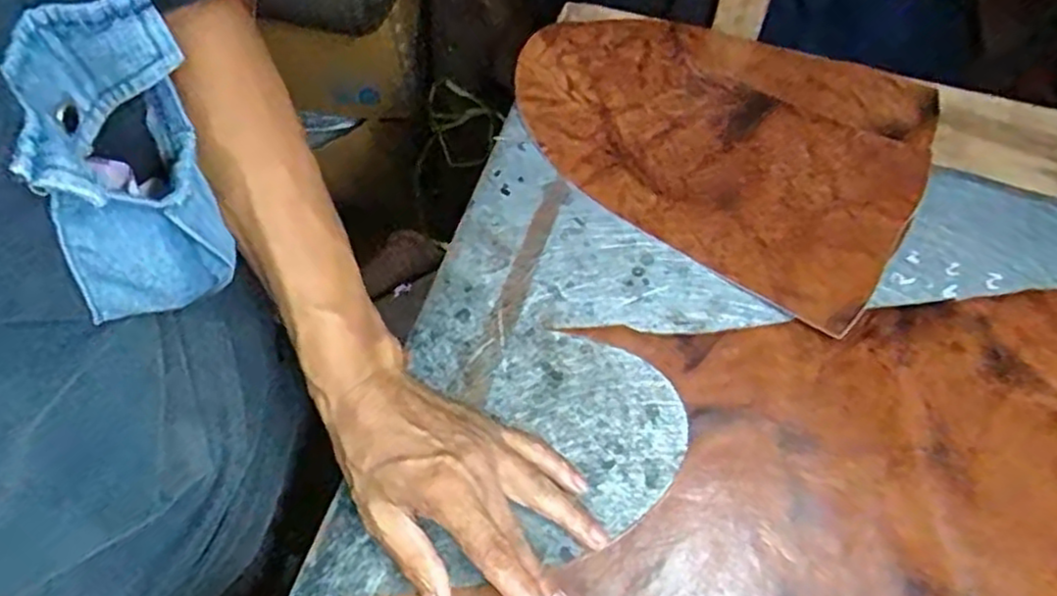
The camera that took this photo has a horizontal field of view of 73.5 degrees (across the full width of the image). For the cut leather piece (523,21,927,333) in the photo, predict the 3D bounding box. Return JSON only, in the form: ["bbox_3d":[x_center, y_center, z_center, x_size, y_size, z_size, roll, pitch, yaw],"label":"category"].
[{"bbox_3d":[0.137,-0.129,0.518,0.286,0.020,0.215,29,68,17],"label":"cut leather piece"}]

